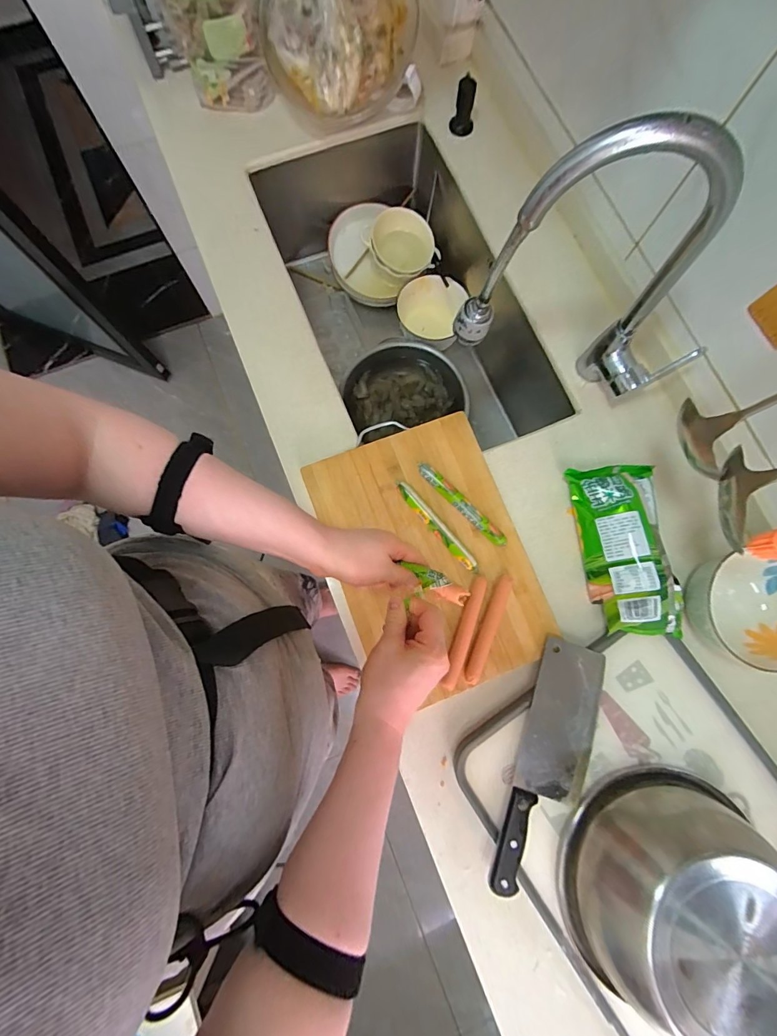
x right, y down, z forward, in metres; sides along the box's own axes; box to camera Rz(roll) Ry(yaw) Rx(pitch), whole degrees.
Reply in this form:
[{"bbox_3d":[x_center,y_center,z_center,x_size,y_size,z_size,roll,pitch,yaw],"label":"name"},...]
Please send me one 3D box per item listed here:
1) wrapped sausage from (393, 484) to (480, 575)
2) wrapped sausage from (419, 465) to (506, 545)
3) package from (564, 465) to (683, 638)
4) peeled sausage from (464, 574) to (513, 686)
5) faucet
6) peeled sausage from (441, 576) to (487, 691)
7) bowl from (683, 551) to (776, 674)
[{"bbox_3d":[0.067,0.012,0.566,0.018,0.020,0.158,-40,82,-8],"label":"wrapped sausage"},{"bbox_3d":[0.100,-0.018,0.572,0.155,0.020,0.018,43,81,7],"label":"wrapped sausage"},{"bbox_3d":[0.321,0.039,0.562,0.104,0.064,0.227,-4,79,-2],"label":"package"},{"bbox_3d":[0.132,0.145,0.548,0.021,0.019,0.145,25,79,4],"label":"peeled sausage"},{"bbox_3d":[0.252,-0.259,0.488,0.310,0.336,0.067,17,79,3],"label":"faucet"},{"bbox_3d":[0.099,0.151,0.549,0.024,0.017,0.148,19,79,3],"label":"peeled sausage"},{"bbox_3d":[0.462,0.118,0.527,0.145,0.065,0.135,0,79,-1],"label":"bowl"}]

